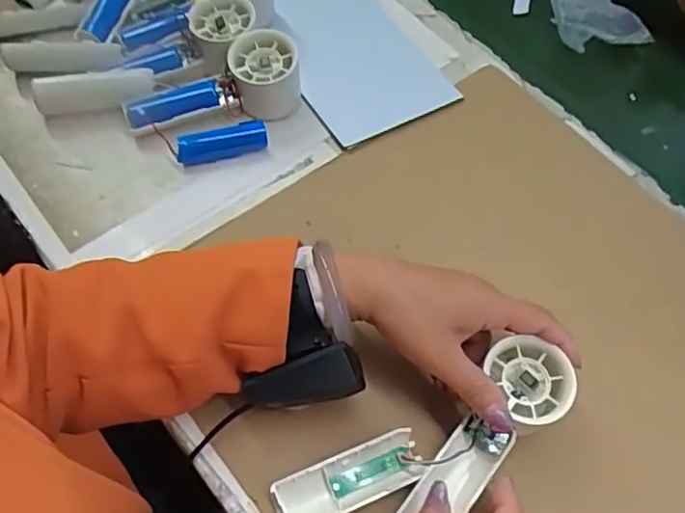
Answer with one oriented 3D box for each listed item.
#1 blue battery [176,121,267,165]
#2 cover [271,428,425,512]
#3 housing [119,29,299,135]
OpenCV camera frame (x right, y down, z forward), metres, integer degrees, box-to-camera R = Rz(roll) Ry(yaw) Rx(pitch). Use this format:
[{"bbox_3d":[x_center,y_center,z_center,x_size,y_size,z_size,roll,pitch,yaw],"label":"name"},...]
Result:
[{"bbox_3d":[-0.100,-0.095,0.508,0.073,0.018,0.020,-13,63,-13],"label":"blue battery"},{"bbox_3d":[0.005,0.142,0.386,0.094,0.015,0.033,-19,64,-16],"label":"cover"},{"bbox_3d":[-0.106,-0.136,0.522,0.147,0.059,0.051,-19,61,2],"label":"housing"}]

